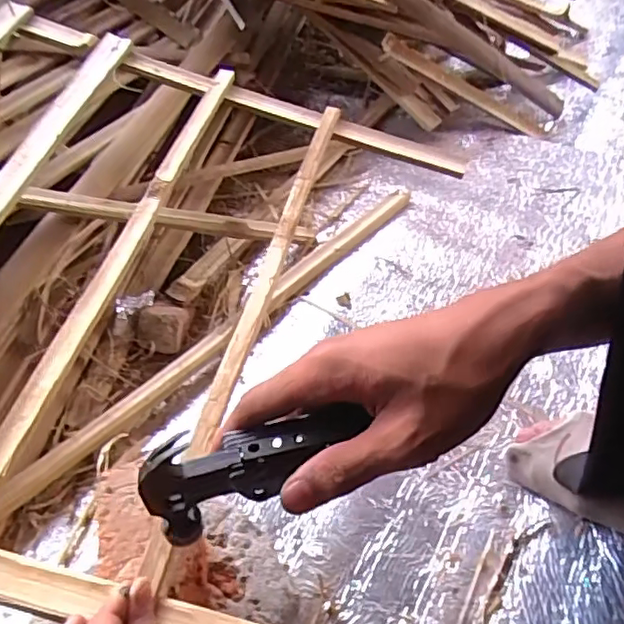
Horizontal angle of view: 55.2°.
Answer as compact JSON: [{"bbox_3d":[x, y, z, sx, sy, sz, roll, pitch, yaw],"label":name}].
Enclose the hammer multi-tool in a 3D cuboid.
[{"bbox_3d":[-0.029,0.072,0.285,0.111,0.059,0.025,-24,55,1],"label":"hammer multi-tool"}]

